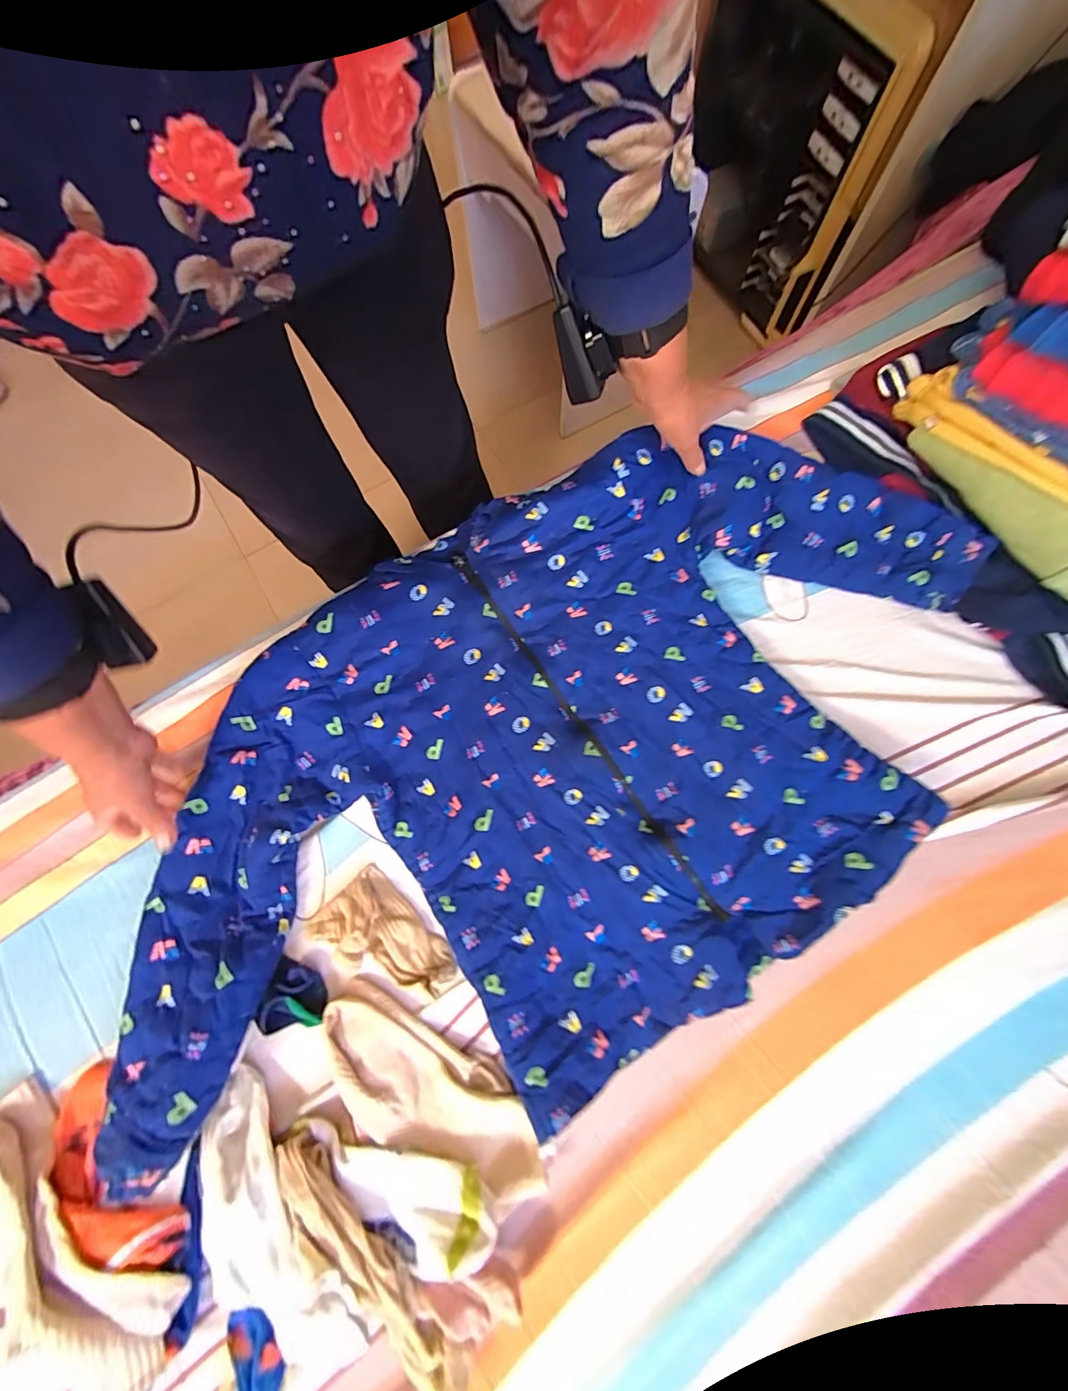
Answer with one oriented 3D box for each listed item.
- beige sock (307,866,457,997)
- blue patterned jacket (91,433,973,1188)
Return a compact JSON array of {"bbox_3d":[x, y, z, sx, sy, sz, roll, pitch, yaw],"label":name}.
[{"bbox_3d":[-0.145,0.236,0.429,0.131,0.033,0.080,41,80,10],"label":"beige sock"},{"bbox_3d":[0.029,0.042,0.439,0.861,0.052,0.512,-35,78,-8],"label":"blue patterned jacket"}]

